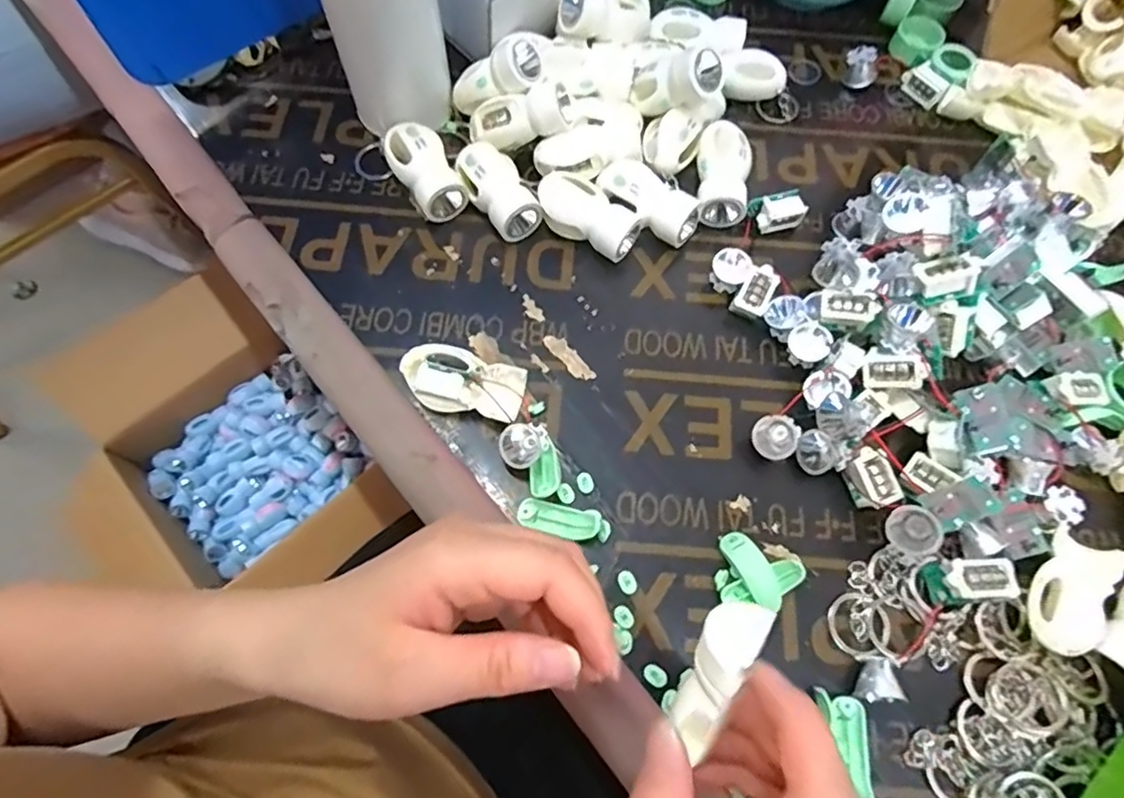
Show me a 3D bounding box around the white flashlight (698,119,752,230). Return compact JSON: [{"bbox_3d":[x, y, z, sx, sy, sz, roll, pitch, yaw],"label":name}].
[{"bbox_3d":[0.102,-0.141,0.388,0.031,0.029,0.062,5,68,0],"label":"white flashlight"}]

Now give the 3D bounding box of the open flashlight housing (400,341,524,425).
[{"bbox_3d":[-0.055,-0.009,0.333,0.064,0.025,0.034,18,68,6],"label":"open flashlight housing"}]

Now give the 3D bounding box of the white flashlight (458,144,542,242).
[{"bbox_3d":[-0.040,-0.129,0.378,0.034,0.026,0.059,-25,71,-12],"label":"white flashlight"}]

